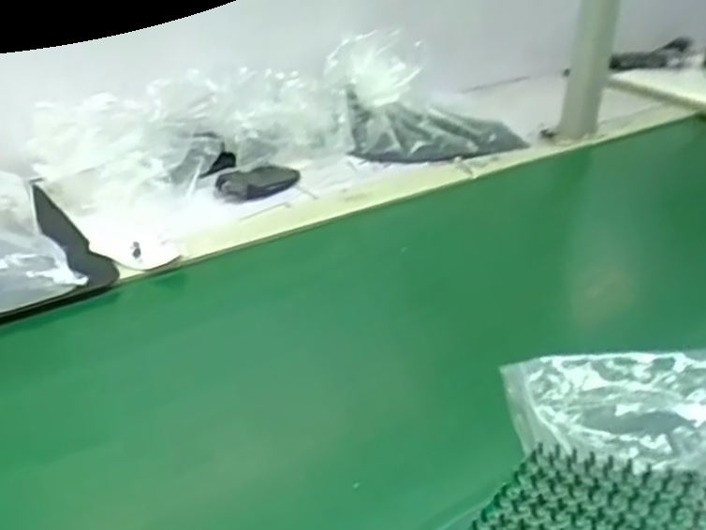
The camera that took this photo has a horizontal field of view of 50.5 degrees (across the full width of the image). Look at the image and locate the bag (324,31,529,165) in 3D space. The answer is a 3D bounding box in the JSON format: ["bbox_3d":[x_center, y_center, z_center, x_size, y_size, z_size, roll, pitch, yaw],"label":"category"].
[{"bbox_3d":[0.089,-0.242,1.068,0.246,0.132,0.205,-13,33,-25],"label":"bag"}]

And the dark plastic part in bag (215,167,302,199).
[{"bbox_3d":[-0.114,-0.103,0.918,0.057,0.018,0.118,26,37,35],"label":"dark plastic part in bag"}]

